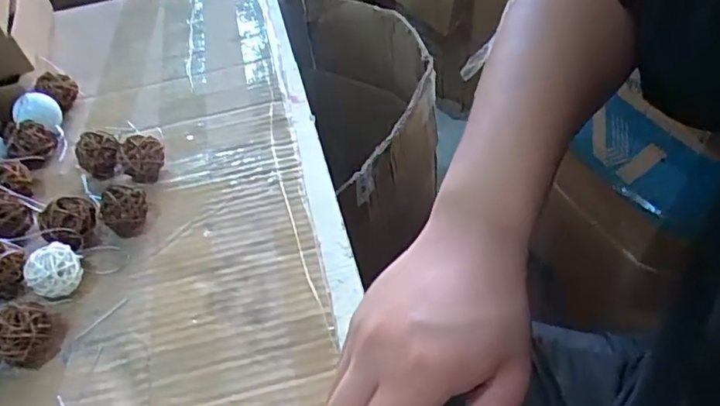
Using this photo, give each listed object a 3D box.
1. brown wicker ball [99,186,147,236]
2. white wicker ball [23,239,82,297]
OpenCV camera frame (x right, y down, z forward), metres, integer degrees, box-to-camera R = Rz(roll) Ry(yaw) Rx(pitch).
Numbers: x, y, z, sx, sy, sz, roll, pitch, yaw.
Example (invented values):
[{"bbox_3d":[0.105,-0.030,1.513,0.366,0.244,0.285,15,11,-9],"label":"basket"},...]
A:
[{"bbox_3d":[-0.182,0.006,0.447,0.033,0.037,0.030,-2,49,2],"label":"brown wicker ball"},{"bbox_3d":[-0.216,0.051,0.410,0.035,0.033,0.030,-35,55,-24],"label":"white wicker ball"}]

